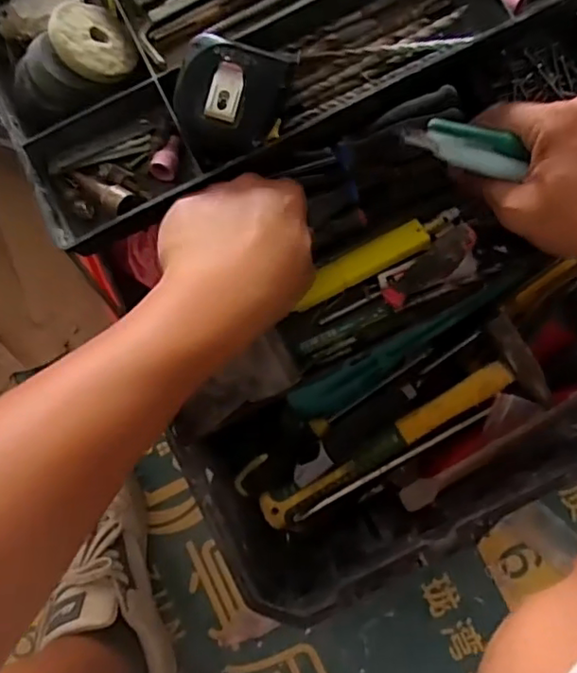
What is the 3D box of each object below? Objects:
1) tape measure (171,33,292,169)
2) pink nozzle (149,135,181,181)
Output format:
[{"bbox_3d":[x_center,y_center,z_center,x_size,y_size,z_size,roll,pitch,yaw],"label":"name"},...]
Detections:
[{"bbox_3d":[-0.037,-0.145,0.375,0.062,0.034,0.072,18,99,-8],"label":"tape measure"},{"bbox_3d":[-0.082,-0.123,0.404,0.015,0.015,0.031,16,74,4],"label":"pink nozzle"}]

